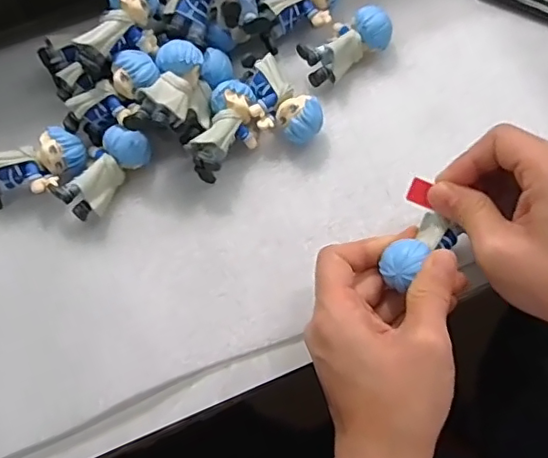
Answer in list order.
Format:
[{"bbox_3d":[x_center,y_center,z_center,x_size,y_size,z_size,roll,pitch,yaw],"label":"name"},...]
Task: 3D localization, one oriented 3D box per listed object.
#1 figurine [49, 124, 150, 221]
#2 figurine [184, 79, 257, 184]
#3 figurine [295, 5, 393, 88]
[{"bbox_3d":[-0.103,-0.035,0.332,0.034,0.030,0.058,35,73,14],"label":"figurine"},{"bbox_3d":[-0.027,-0.059,0.336,0.030,0.033,0.059,16,69,8],"label":"figurine"},{"bbox_3d":[0.045,-0.120,0.360,0.059,0.027,0.033,-35,71,-12],"label":"figurine"}]

